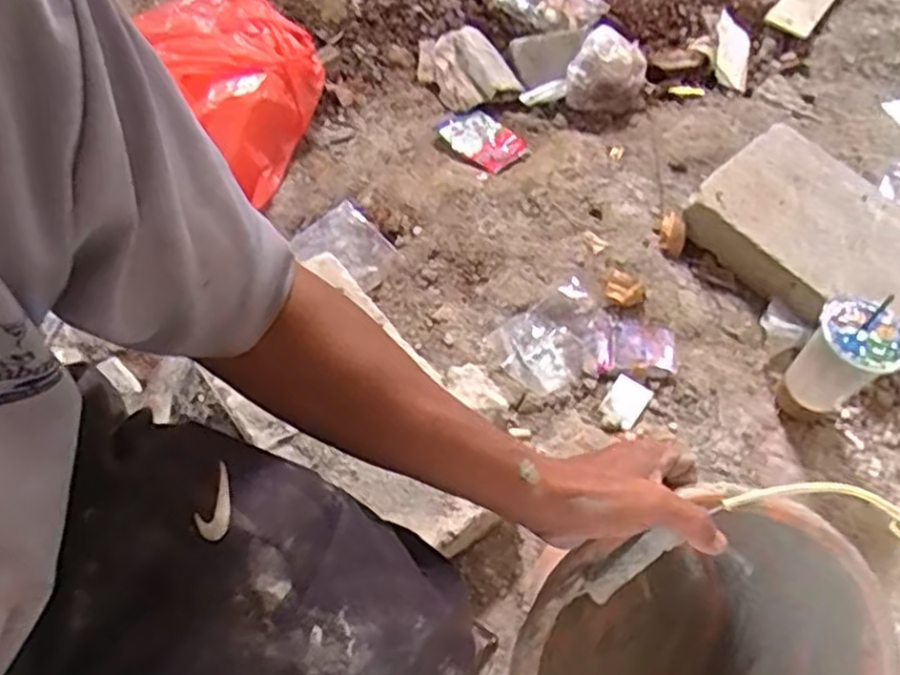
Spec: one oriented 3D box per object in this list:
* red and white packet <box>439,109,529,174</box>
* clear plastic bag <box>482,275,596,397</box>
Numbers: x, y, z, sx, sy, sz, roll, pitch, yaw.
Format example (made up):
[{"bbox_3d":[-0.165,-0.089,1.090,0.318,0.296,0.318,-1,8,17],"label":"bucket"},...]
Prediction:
[{"bbox_3d":[0.045,-0.261,0.969,0.096,0.026,0.083,40,64,19],"label":"red and white packet"},{"bbox_3d":[0.128,-0.001,0.895,0.149,0.014,0.101,-33,66,-22],"label":"clear plastic bag"}]

